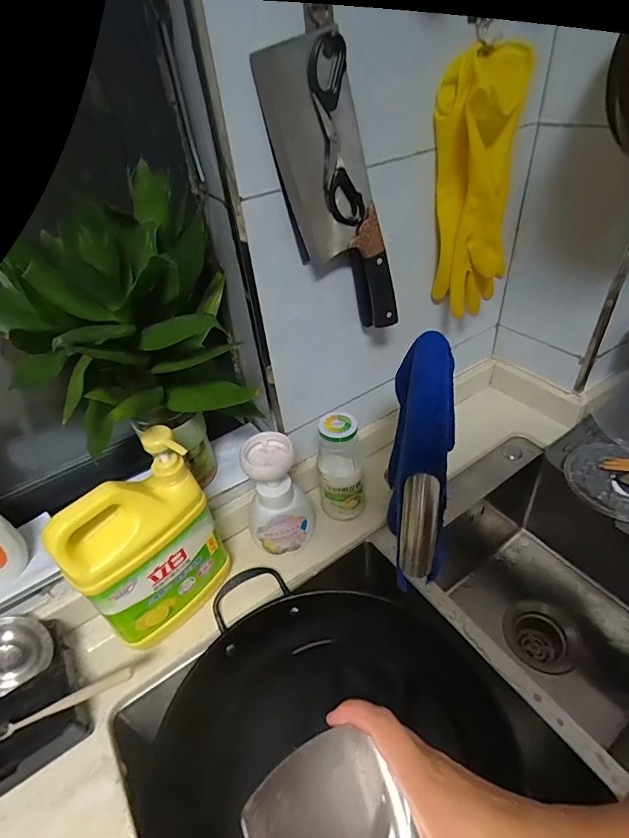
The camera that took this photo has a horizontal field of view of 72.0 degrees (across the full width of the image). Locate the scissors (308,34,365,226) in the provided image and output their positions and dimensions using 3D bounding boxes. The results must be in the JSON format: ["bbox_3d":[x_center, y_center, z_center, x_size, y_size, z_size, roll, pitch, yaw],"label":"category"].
[{"bbox_3d":[0.022,-0.262,0.404,0.043,0.145,0.023,2,42,10],"label":"scissors"}]

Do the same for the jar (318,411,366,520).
[{"bbox_3d":[0.036,0.066,0.578,0.054,0.159,0.056,-4,41,3],"label":"jar"}]

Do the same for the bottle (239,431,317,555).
[{"bbox_3d":[-0.047,0.101,0.552,0.068,0.168,0.079,21,48,28],"label":"bottle"}]

